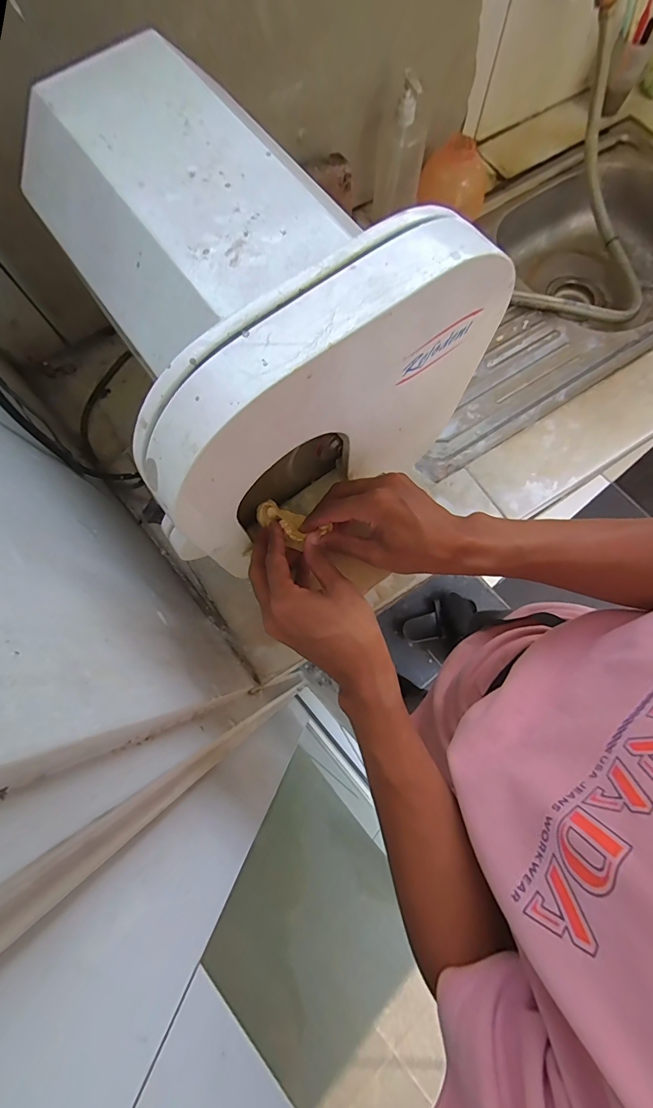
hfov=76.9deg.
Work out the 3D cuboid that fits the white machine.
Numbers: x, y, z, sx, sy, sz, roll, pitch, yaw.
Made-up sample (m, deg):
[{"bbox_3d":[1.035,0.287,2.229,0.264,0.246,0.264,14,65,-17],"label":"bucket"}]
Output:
[{"bbox_3d":[-0.062,-0.216,0.343,0.243,0.198,0.337,-27,77,-6],"label":"white machine"}]

